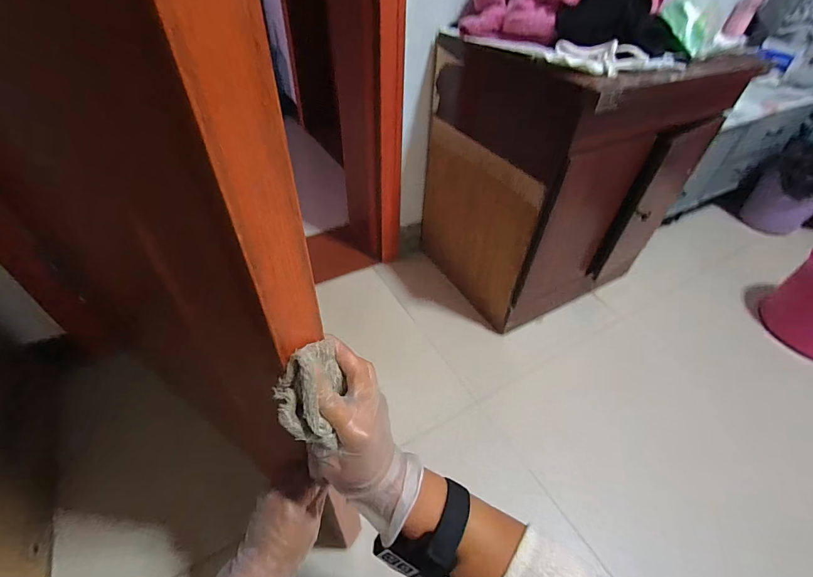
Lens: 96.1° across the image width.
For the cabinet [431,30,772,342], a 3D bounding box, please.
[{"bbox_3d":[0.434,-0.331,1.108,0.571,0.697,0.511,-19,49,-21],"label":"cabinet"}]

